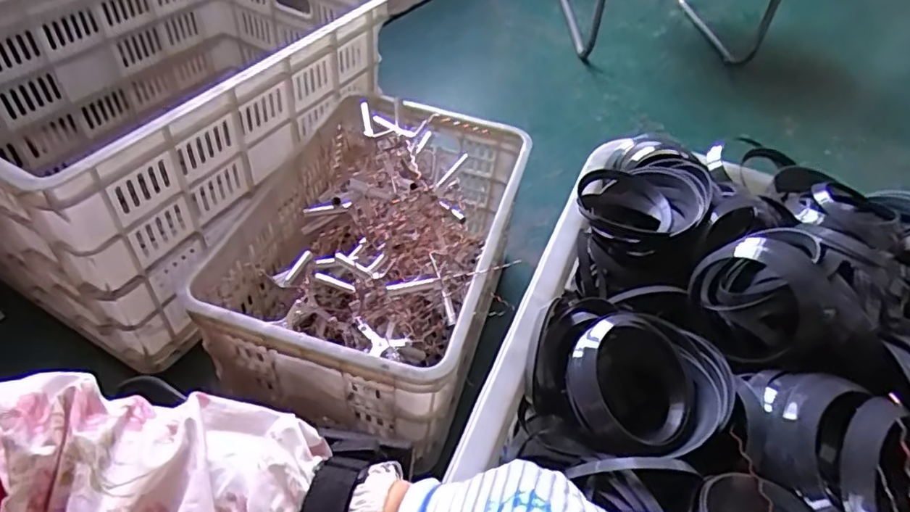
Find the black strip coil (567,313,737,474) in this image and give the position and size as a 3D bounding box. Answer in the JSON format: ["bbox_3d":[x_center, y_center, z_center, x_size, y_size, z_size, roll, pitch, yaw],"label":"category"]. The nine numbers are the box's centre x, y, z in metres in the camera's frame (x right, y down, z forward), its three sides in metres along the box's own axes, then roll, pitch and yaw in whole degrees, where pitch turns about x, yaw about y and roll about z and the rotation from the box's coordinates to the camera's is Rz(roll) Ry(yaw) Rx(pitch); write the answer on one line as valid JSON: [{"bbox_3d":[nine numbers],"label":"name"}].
[{"bbox_3d":[0.166,0.111,0.487,0.146,0.035,0.124,-11,70,-4],"label":"black strip coil"}]

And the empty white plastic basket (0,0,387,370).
[{"bbox_3d":[-0.471,-0.235,0.934,0.496,0.327,0.661,18,48,10],"label":"empty white plastic basket"}]

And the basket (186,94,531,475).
[{"bbox_3d":[-0.122,-0.017,0.869,0.369,0.238,0.515,14,48,7],"label":"basket"}]

